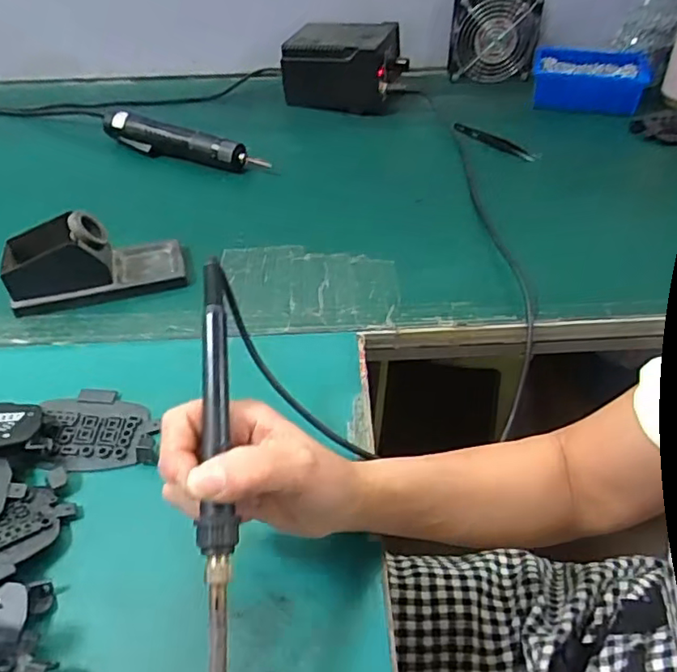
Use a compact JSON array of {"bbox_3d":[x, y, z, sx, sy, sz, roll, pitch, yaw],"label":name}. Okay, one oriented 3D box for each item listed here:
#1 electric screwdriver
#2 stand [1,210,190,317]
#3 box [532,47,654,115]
[{"bbox_3d":[-0.197,-0.241,0.722,0.235,0.035,0.042,19,47,20],"label":"electric screwdriver"},{"bbox_3d":[-0.224,-0.076,0.537,0.154,0.065,0.071,-13,45,-12],"label":"stand"},{"bbox_3d":[0.342,-0.350,0.799,0.144,0.050,0.098,10,47,11],"label":"box"}]

